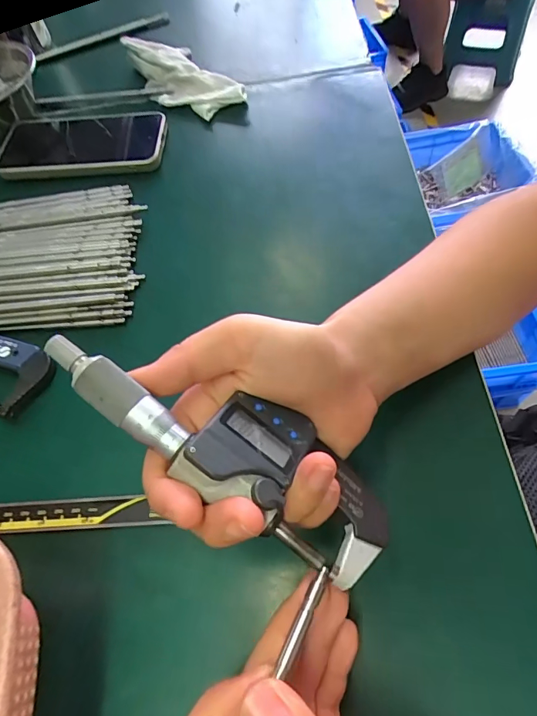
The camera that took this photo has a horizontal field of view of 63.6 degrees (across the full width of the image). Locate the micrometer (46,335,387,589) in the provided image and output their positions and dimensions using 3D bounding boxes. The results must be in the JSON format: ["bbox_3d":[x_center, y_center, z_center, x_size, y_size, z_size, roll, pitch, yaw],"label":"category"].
[{"bbox_3d":[-0.016,0.035,0.177,0.156,0.023,0.051,29,62,-8],"label":"micrometer"}]

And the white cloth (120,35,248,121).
[{"bbox_3d":[-0.086,-0.278,0.433,0.066,0.032,0.146,-31,61,-11],"label":"white cloth"}]

